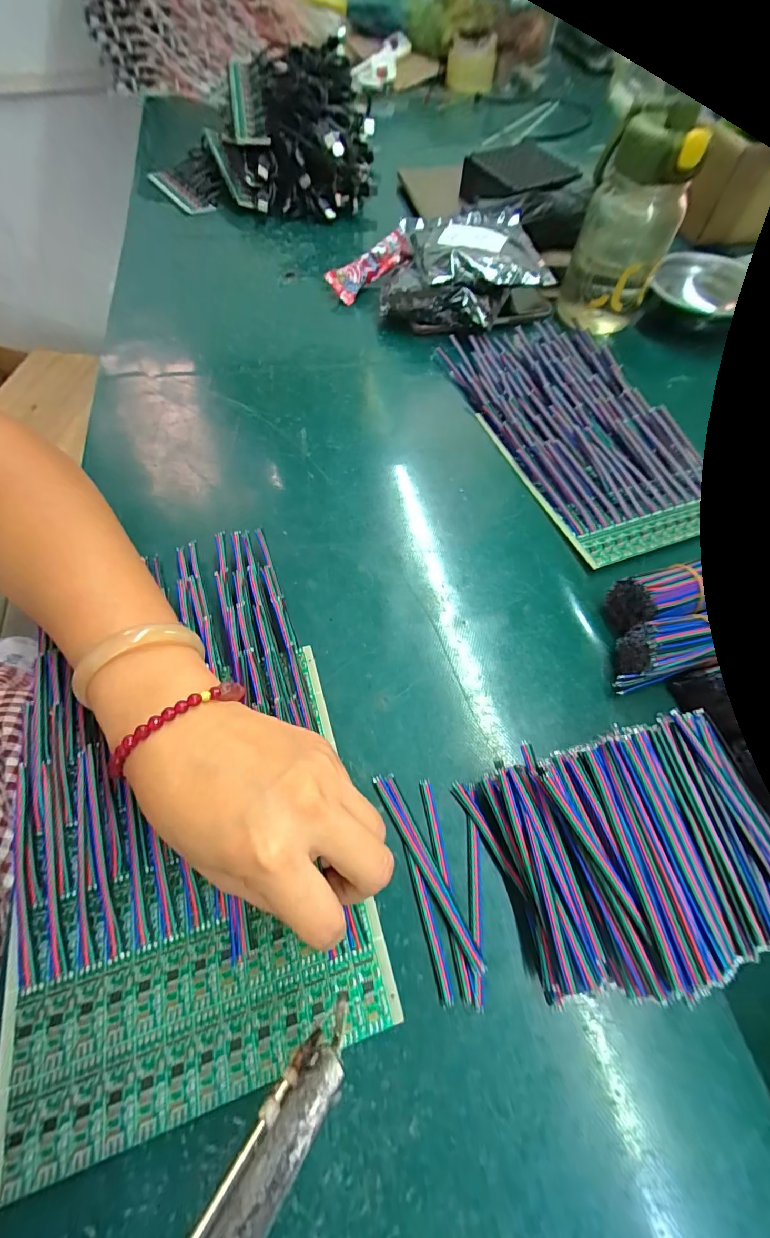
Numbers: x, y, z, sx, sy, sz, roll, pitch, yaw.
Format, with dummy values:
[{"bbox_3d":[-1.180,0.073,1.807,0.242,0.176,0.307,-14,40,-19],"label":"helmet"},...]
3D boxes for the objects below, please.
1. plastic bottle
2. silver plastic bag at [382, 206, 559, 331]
[{"bbox_3d":[0.244,-0.389,0.412,0.079,0.142,0.071,4,62,0],"label":"plastic bottle"},{"bbox_3d":[0.094,-0.402,0.473,0.174,0.049,0.206,9,62,3],"label":"silver plastic bag"}]

